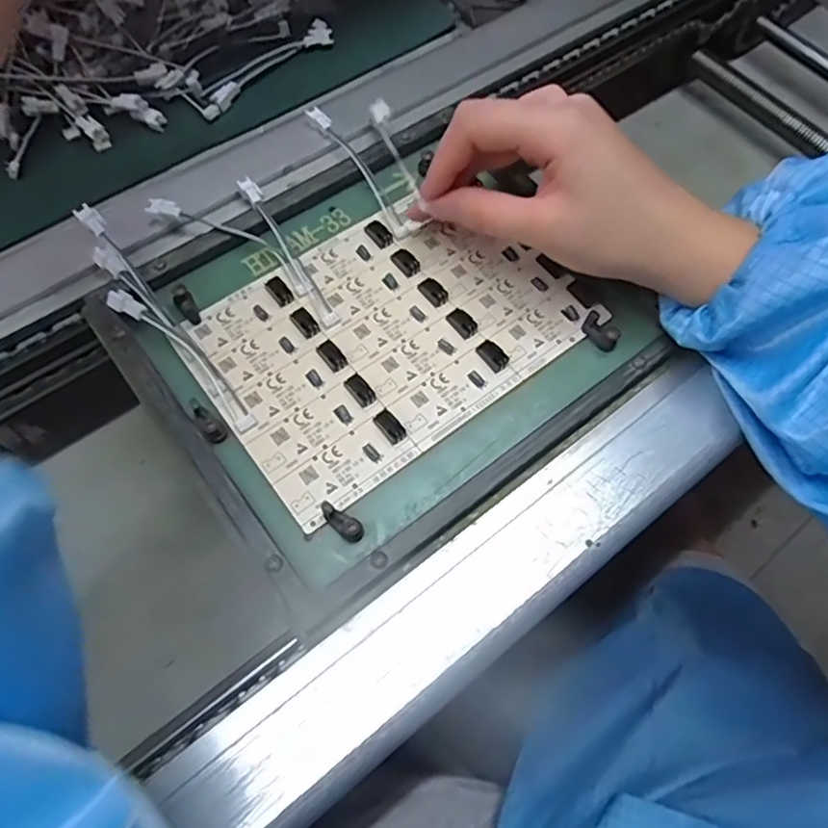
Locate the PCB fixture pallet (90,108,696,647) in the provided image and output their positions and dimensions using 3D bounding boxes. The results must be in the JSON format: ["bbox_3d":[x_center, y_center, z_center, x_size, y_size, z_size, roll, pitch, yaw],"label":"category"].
[{"bbox_3d":[-0.015,-0.041,0.307,0.224,0.023,0.196,-36,70,-15],"label":"PCB fixture pallet"}]

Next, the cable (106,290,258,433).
[{"bbox_3d":[-0.111,-0.028,0.294,0.094,0.019,0.014,40,69,16],"label":"cable"}]

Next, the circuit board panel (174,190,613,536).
[{"bbox_3d":[-0.012,-0.046,0.314,0.186,0.012,0.127,-35,70,-15],"label":"circuit board panel"}]

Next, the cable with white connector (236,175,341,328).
[{"bbox_3d":[-0.067,-0.088,0.321,0.009,0.019,0.096,-29,69,-15],"label":"cable with white connector"}]

